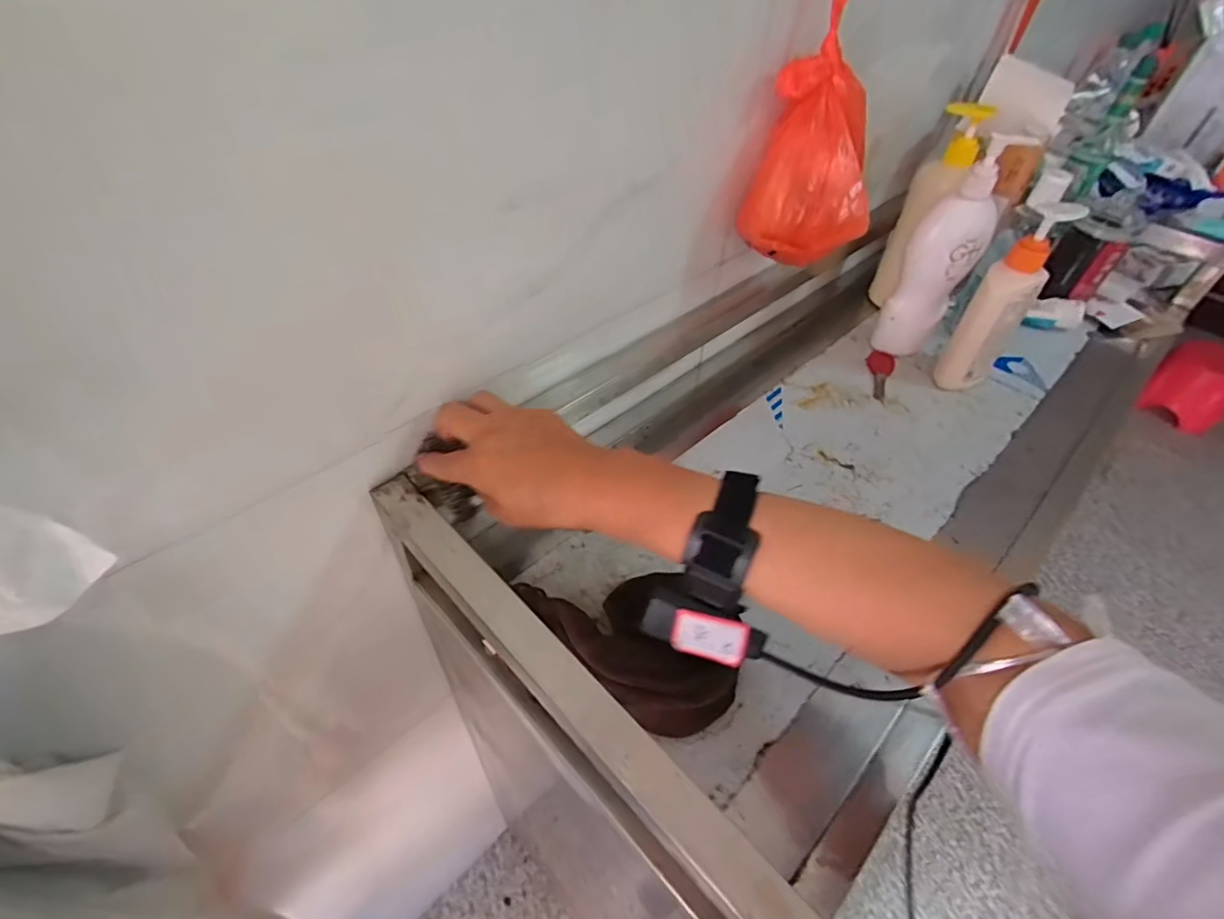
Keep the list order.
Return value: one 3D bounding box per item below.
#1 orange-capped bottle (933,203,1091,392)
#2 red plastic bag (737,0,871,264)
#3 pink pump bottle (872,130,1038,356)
[{"bbox_3d":[0.387,-0.155,0.562,0.069,0.180,0.047,-35,58,-30],"label":"orange-capped bottle"},{"bbox_3d":[0.166,-0.288,0.397,0.094,0.275,0.075,12,48,7],"label":"red plastic bag"},{"bbox_3d":[0.334,-0.203,0.577,0.062,0.223,0.046,25,51,18],"label":"pink pump bottle"}]

